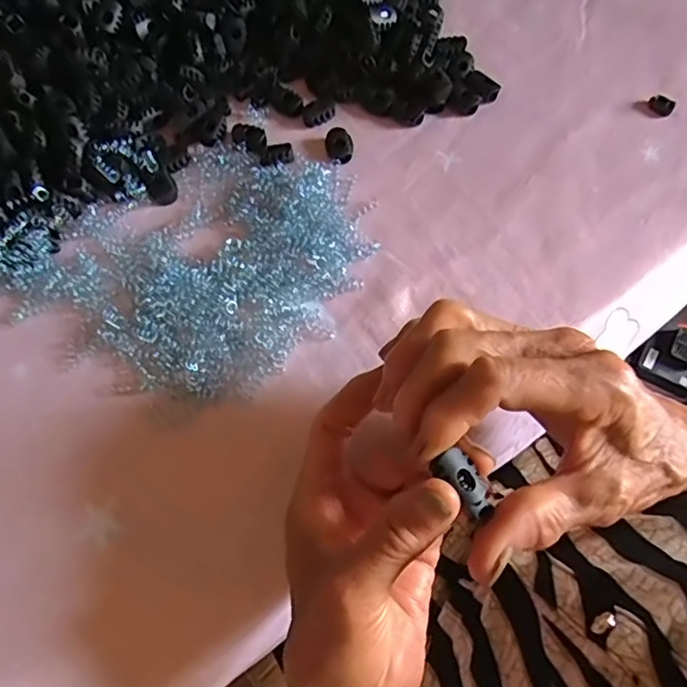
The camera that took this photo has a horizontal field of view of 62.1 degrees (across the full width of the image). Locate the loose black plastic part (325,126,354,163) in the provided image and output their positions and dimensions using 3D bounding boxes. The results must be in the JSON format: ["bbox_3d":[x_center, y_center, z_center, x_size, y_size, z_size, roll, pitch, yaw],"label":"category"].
[{"bbox_3d":[-0.003,-0.126,0.362,0.017,0.007,0.024,-9,69,-1],"label":"loose black plastic part"}]

